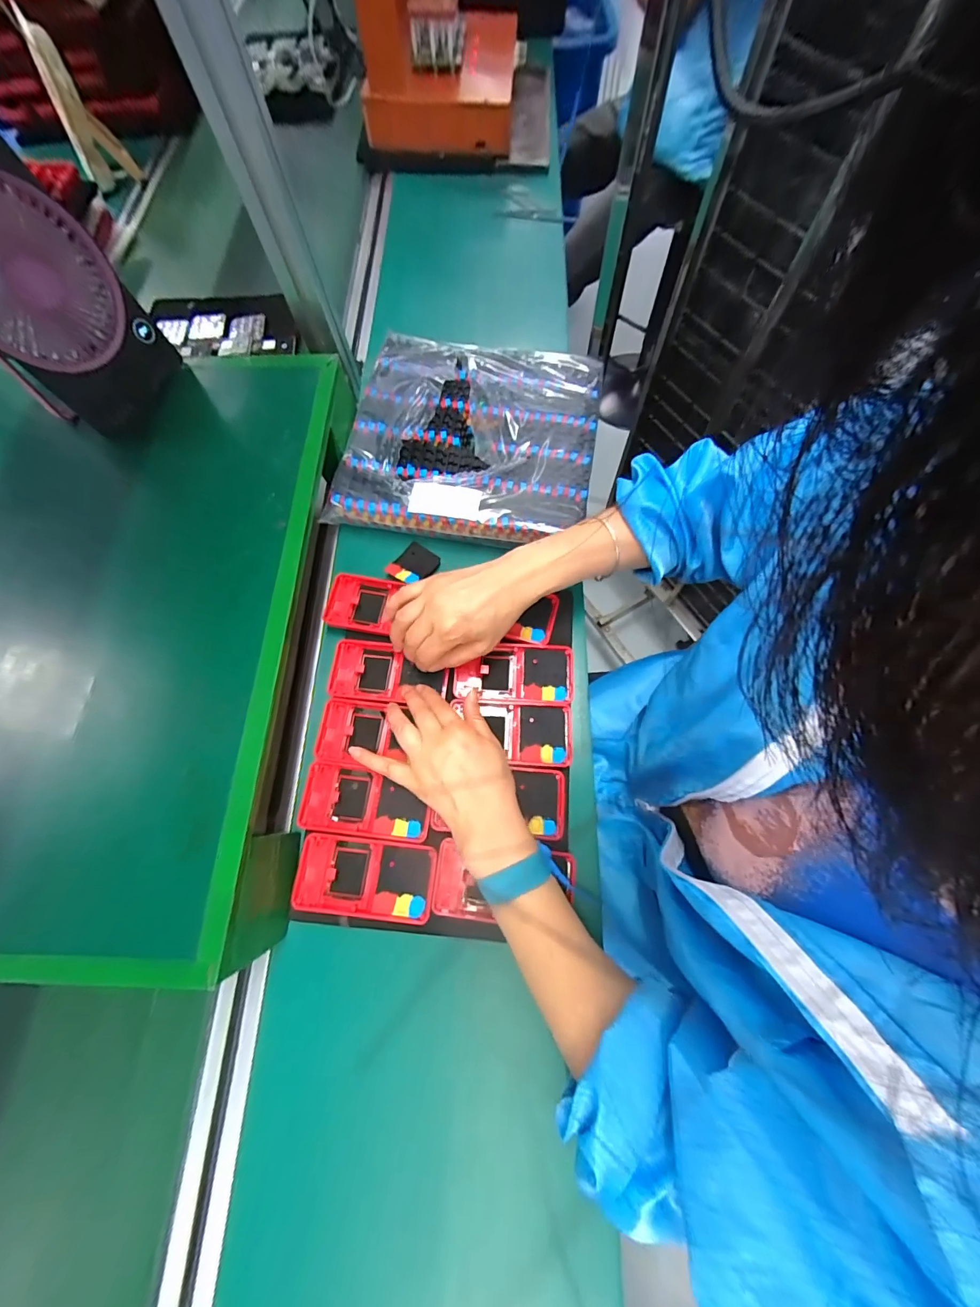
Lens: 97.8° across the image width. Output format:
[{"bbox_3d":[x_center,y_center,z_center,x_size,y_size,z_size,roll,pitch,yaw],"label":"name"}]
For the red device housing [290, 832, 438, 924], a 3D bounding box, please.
[{"bbox_3d":[-0.112,0.200,0.384,0.123,0.007,0.062,5,72,4],"label":"red device housing"}]

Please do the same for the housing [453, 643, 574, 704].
[{"bbox_3d":[0.025,0.021,0.449,0.122,0.019,0.062,2,72,3],"label":"housing"}]

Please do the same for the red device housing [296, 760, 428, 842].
[{"bbox_3d":[-0.120,0.141,0.407,0.122,0.015,0.060,8,72,4],"label":"red device housing"}]

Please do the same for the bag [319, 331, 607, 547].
[{"bbox_3d":[-0.023,-0.272,0.523,0.297,0.049,0.279,8,72,4],"label":"bag"}]

